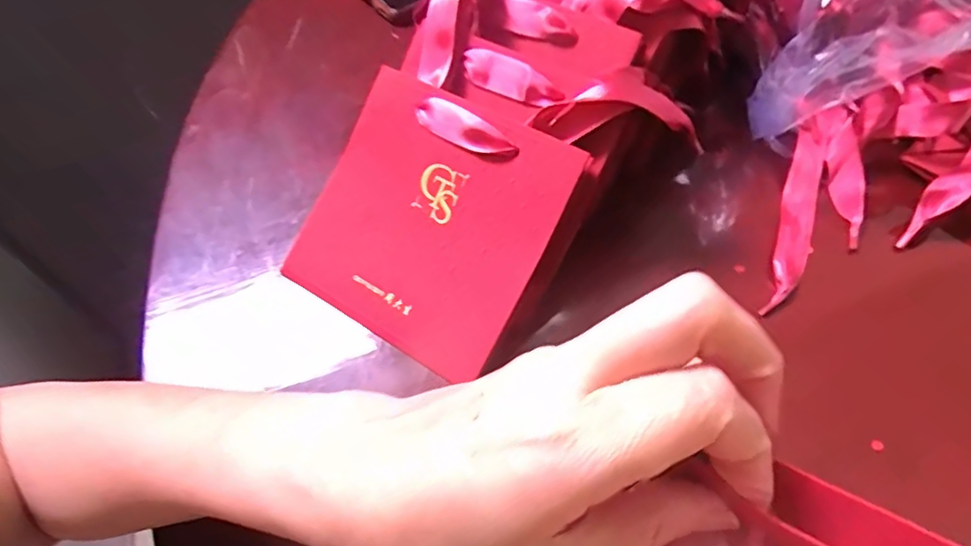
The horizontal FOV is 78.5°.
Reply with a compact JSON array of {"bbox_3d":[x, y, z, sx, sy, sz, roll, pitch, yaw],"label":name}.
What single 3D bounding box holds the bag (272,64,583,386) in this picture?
[{"bbox_3d":[-0.035,-0.028,0.335,0.137,0.009,0.140,30,100,15],"label":"bag"}]

